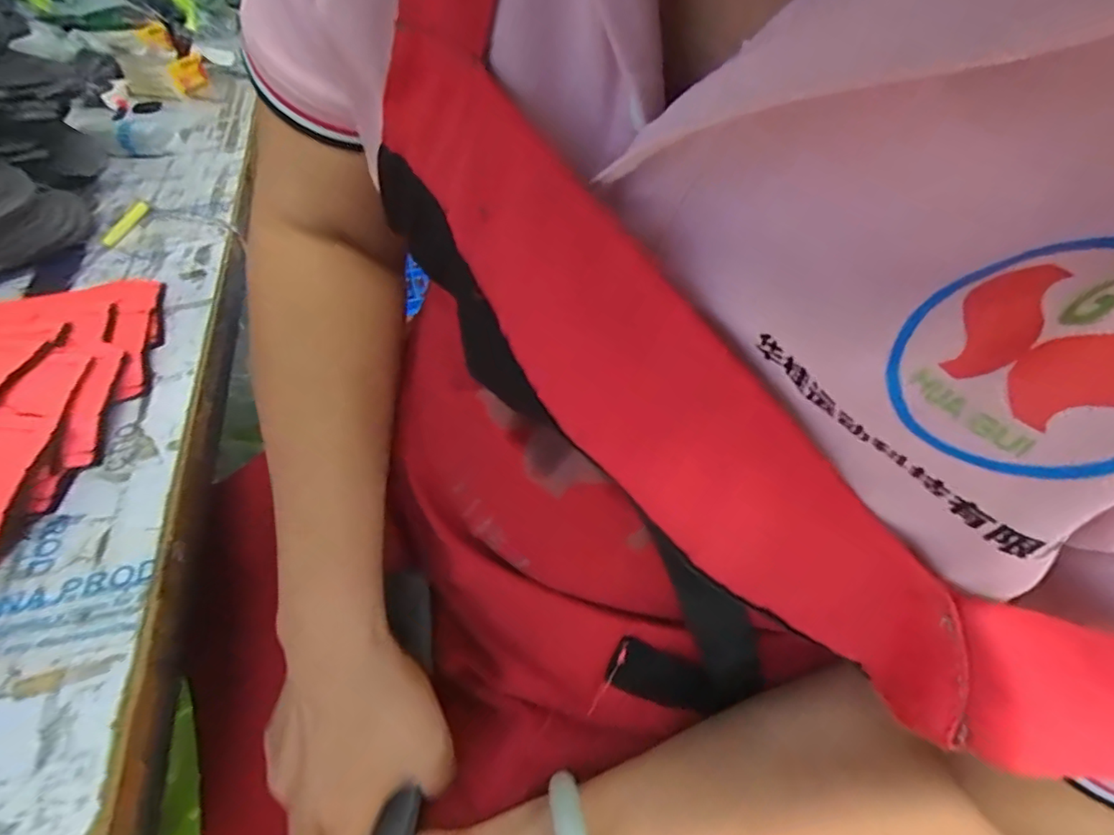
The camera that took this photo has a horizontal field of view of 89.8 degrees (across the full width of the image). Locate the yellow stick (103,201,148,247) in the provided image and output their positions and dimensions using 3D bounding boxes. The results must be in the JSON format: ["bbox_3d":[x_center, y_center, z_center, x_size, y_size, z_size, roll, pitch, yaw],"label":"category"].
[{"bbox_3d":[-0.443,-0.201,0.574,0.011,0.011,0.073,0,48,2],"label":"yellow stick"}]

